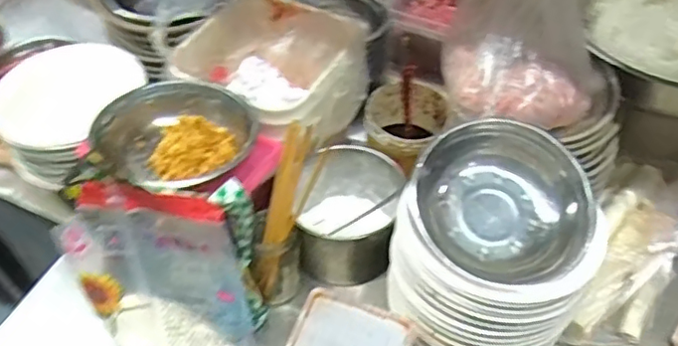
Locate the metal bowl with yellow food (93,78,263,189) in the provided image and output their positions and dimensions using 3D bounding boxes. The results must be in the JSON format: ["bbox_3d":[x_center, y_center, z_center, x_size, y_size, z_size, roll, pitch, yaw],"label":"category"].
[{"bbox_3d":[-0.181,-0.039,0.681,0.169,0.060,0.161,-1,50,1],"label":"metal bowl with yellow food"}]

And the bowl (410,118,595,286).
[{"bbox_3d":[0.169,0.029,0.623,0.184,0.073,0.177,22,57,4],"label":"bowl"}]

